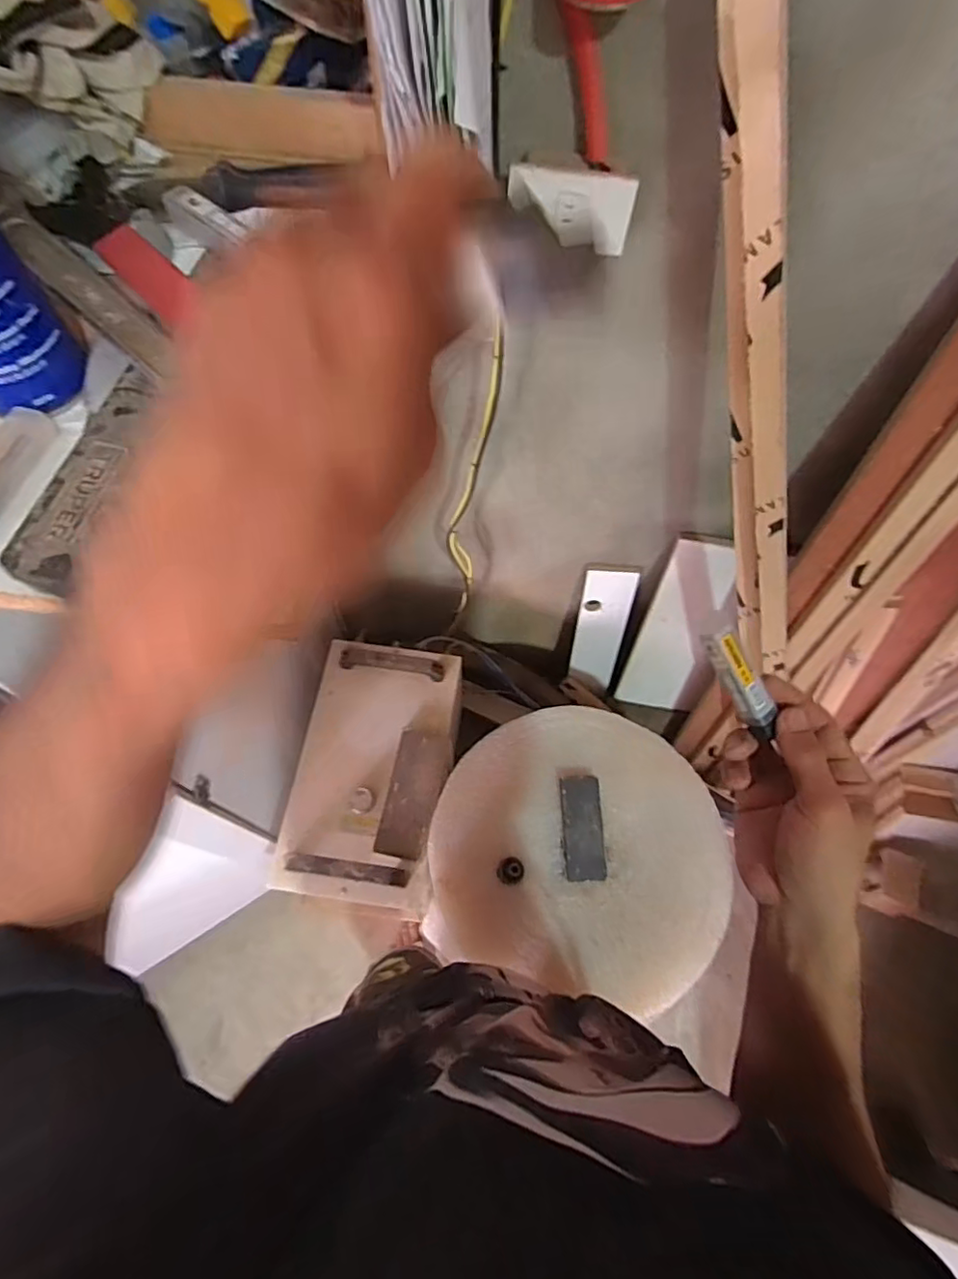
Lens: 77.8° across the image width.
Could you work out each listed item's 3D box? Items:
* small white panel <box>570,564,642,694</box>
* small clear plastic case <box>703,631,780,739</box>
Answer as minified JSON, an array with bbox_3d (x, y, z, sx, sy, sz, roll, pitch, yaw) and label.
[{"bbox_3d":[0.270,-0.025,1.303,0.108,0.364,0.022,9,49,9],"label":"small white panel"},{"bbox_3d":[0.172,0.027,0.387,0.018,0.017,0.077,-33,100,-17],"label":"small clear plastic case"}]

